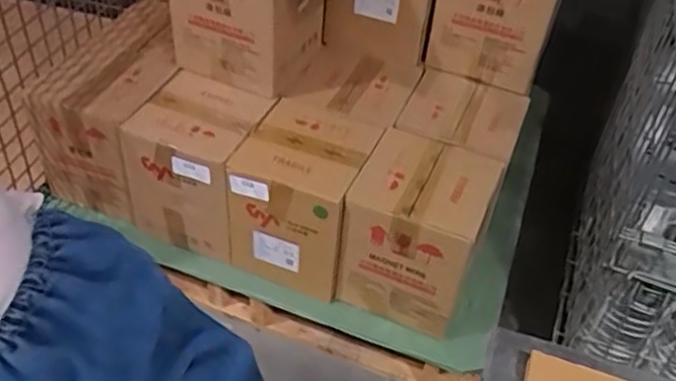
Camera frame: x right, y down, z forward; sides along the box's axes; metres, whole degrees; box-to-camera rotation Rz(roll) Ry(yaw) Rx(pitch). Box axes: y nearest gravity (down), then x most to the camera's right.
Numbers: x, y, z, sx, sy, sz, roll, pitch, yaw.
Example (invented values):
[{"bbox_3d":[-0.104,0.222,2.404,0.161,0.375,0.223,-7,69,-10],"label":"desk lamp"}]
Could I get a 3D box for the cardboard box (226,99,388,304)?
[{"bbox_3d":[-0.066,0.010,1.290,0.219,0.240,0.239,16,43,12],"label":"cardboard box"}]

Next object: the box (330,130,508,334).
[{"bbox_3d":[0.148,0.080,1.253,0.227,0.259,0.226,18,44,14],"label":"box"}]

